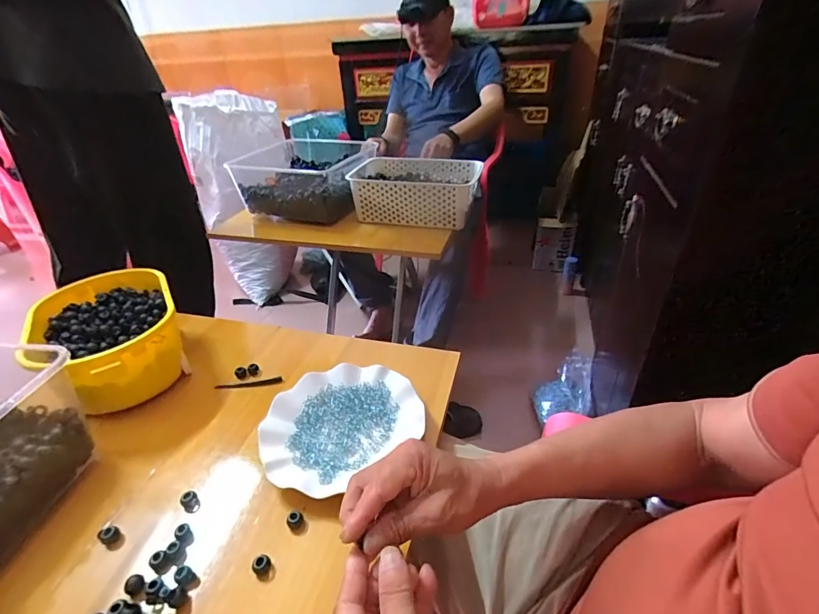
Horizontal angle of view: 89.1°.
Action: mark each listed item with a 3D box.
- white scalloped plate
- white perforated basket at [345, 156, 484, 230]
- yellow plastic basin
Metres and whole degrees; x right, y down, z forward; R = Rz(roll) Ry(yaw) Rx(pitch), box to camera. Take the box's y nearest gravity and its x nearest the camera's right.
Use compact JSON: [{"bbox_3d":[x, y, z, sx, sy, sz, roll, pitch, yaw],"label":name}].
[{"bbox_3d":[-0.082,0.135,0.491,0.181,0.025,0.153,-26,40,-31],"label":"white scalloped plate"},{"bbox_3d":[0.017,-0.294,1.049,0.303,0.109,0.207,7,35,16],"label":"white perforated basket"},{"bbox_3d":[-0.406,0.050,0.581,0.161,0.115,0.241,-24,39,-29],"label":"yellow plastic basin"}]

